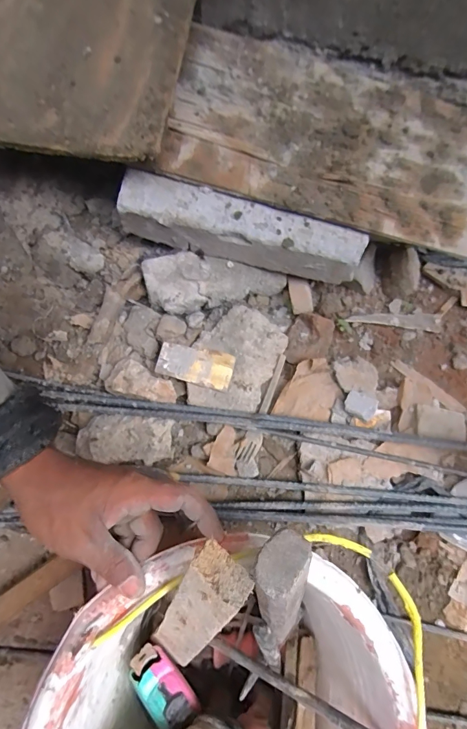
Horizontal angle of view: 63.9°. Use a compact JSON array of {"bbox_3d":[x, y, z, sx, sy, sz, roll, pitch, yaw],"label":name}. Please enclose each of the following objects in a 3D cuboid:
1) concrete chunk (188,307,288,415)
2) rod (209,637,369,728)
[{"bbox_3d":[0.001,-0.006,0.516,0.109,0.021,0.152,25,79,6],"label":"concrete chunk"},{"bbox_3d":[0.048,0.285,0.331,0.161,0.009,0.010,7,76,32],"label":"rod"}]

